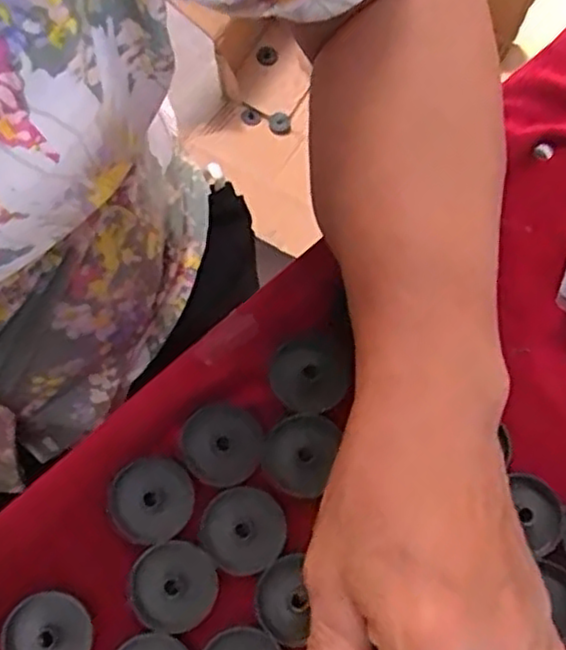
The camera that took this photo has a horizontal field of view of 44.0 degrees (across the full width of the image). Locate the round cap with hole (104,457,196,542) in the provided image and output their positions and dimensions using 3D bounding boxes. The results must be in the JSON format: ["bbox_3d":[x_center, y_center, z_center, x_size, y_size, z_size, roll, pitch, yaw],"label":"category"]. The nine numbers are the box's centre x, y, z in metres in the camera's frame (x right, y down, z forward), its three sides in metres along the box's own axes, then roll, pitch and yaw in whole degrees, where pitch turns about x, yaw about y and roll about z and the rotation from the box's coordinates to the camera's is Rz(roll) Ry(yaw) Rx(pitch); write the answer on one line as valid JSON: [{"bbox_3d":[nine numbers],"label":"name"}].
[{"bbox_3d":[-0.054,0.070,0.283,0.035,0.012,0.033,2,74,-1],"label":"round cap with hole"}]

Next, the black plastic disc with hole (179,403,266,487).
[{"bbox_3d":[-0.026,0.049,0.293,0.032,0.013,0.033,0,74,-2],"label":"black plastic disc with hole"}]

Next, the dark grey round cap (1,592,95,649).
[{"bbox_3d":[-0.091,0.121,0.270,0.032,0.004,0.033,0,74,-2],"label":"dark grey round cap"}]

